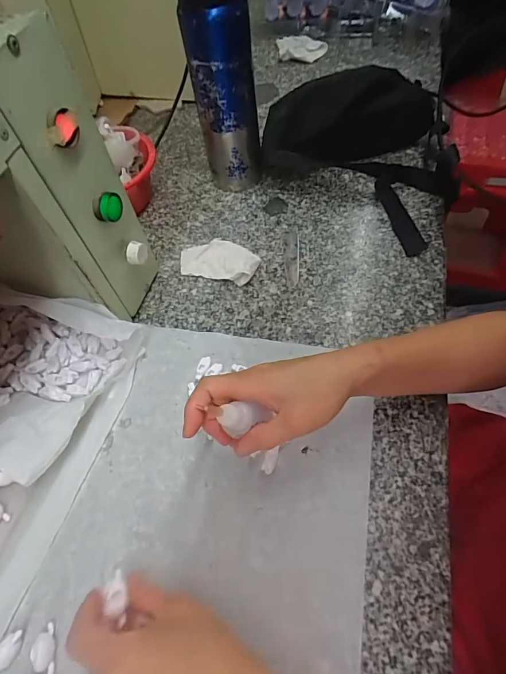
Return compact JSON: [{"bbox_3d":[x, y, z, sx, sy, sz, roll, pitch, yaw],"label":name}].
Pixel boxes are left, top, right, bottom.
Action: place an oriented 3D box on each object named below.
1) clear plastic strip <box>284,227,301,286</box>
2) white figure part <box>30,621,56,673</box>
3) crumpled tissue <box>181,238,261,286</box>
[{"bbox_3d":[0.052,-0.109,0.515,0.020,0.004,0.102,2,59,6],"label":"clear plastic strip"},{"bbox_3d":[-0.163,0.245,0.304,0.016,0.010,0.033,-10,58,-2],"label":"white figure part"},{"bbox_3d":[-0.045,-0.107,0.515,0.108,0.021,0.064,15,61,13],"label":"crumpled tissue"}]

